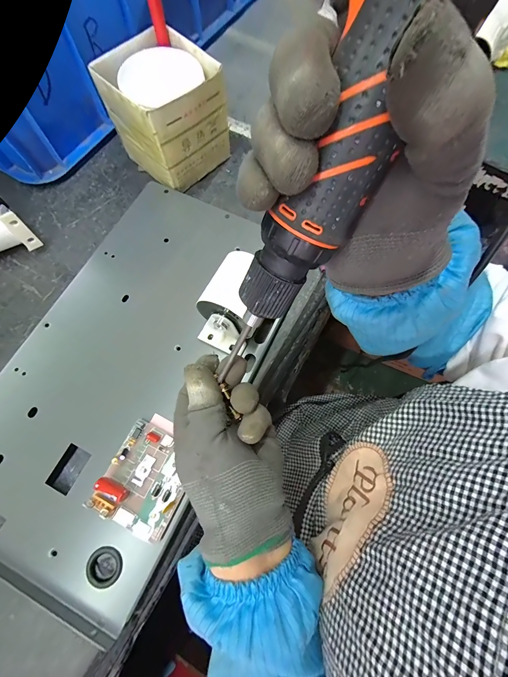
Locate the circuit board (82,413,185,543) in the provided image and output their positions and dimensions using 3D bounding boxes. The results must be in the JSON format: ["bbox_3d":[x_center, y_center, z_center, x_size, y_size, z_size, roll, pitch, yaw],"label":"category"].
[{"bbox_3d":[-0.095,0.122,0.266,0.070,0.025,0.090,24,74,6],"label":"circuit board"}]

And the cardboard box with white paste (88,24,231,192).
[{"bbox_3d":[-0.108,-0.278,0.373,0.116,0.109,0.112,42,76,11],"label":"cardboard box with white paste"}]

